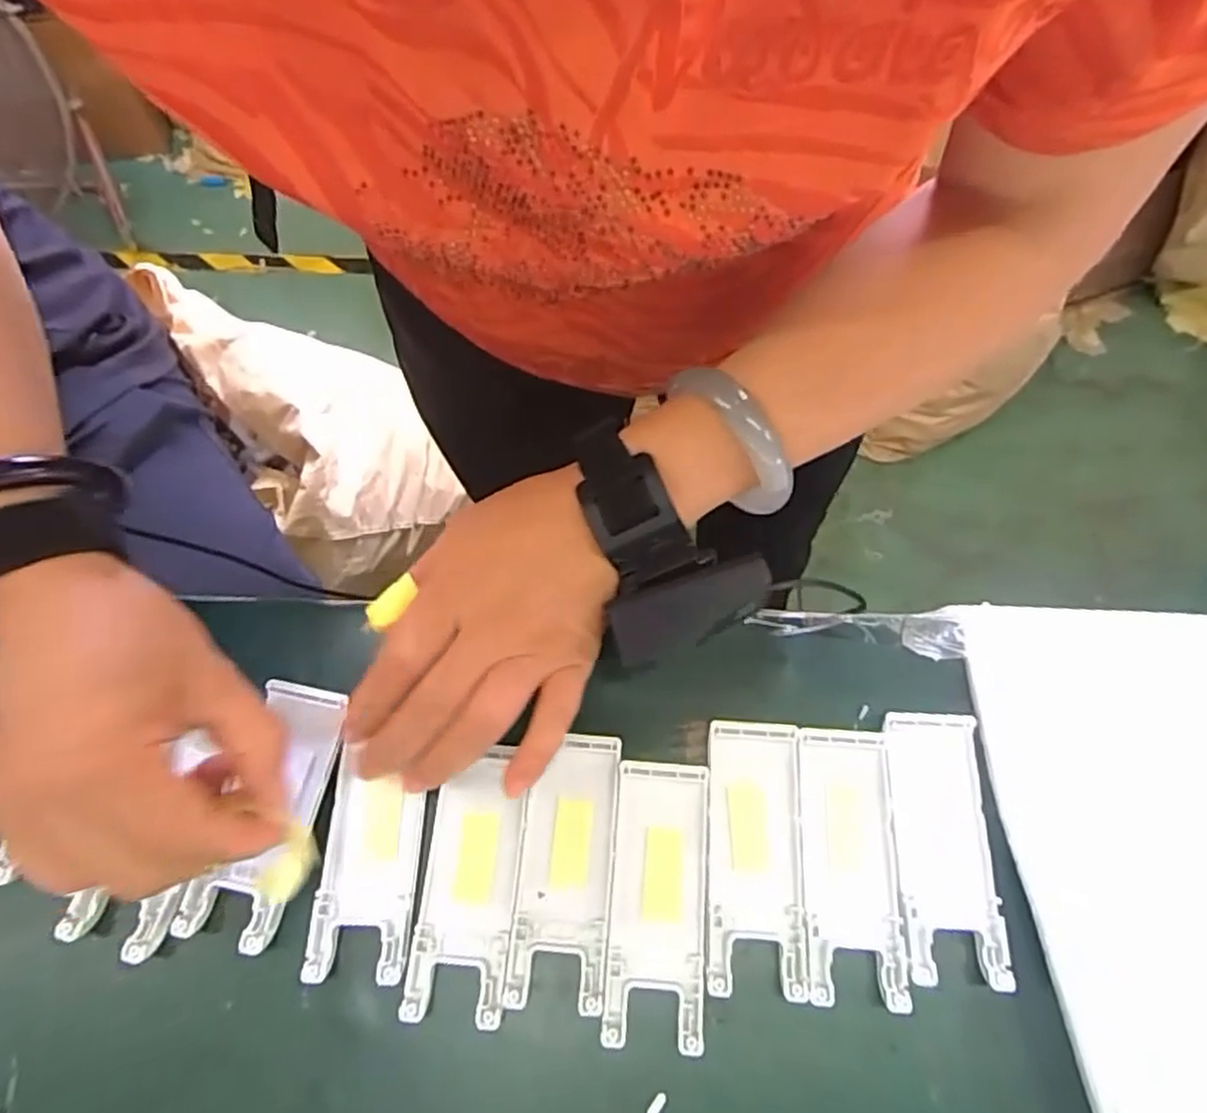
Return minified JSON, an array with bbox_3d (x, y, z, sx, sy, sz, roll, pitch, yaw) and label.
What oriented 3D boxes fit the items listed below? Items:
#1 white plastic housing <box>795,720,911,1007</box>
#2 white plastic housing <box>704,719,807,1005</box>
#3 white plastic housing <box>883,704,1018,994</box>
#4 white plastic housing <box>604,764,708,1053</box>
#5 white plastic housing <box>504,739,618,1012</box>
[{"bbox_3d":[0.103,0.128,0.312,0.039,0.011,0.104,3,65,2],"label":"white plastic housing"},{"bbox_3d":[0.064,0.124,0.311,0.040,0.010,0.104,4,65,2],"label":"white plastic housing"},{"bbox_3d":[0.144,0.121,0.313,0.040,0.009,0.104,2,65,1],"label":"white plastic housing"},{"bbox_3d":[0.022,0.140,0.305,0.039,0.009,0.104,4,65,2],"label":"white plastic housing"},{"bbox_3d":[-0.016,0.129,0.311,0.039,0.010,0.104,5,65,3],"label":"white plastic housing"}]

